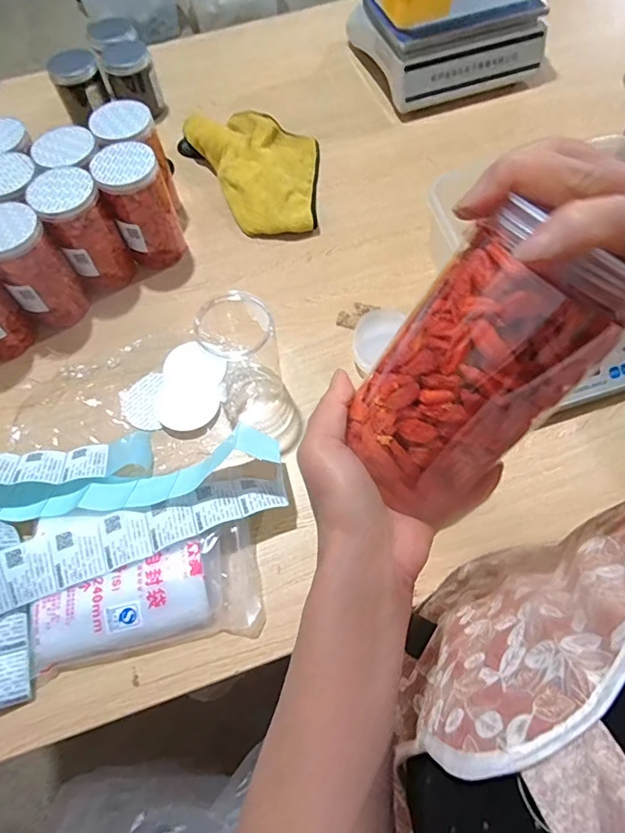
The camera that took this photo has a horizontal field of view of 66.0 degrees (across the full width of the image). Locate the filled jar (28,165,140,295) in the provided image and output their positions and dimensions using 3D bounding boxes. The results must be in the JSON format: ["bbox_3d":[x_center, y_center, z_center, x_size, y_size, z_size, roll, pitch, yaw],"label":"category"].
[{"bbox_3d":[-0.311,-0.254,0.668,0.086,0.148,0.076,-37,67,-14],"label":"filled jar"}]

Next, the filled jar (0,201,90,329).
[{"bbox_3d":[-0.366,-0.195,0.636,0.077,0.147,0.075,-1,63,3],"label":"filled jar"}]

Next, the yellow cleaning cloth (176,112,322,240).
[{"bbox_3d":[-0.107,-0.408,0.803,0.237,0.051,0.267,-6,63,1],"label":"yellow cleaning cloth"}]

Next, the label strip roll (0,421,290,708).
[{"bbox_3d":[-0.239,0.097,0.535,0.379,0.074,0.239,-35,67,-13],"label":"label strip roll"}]

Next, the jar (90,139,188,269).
[{"bbox_3d":[-0.240,-0.296,0.689,0.083,0.153,0.080,-1,63,3],"label":"jar"}]

